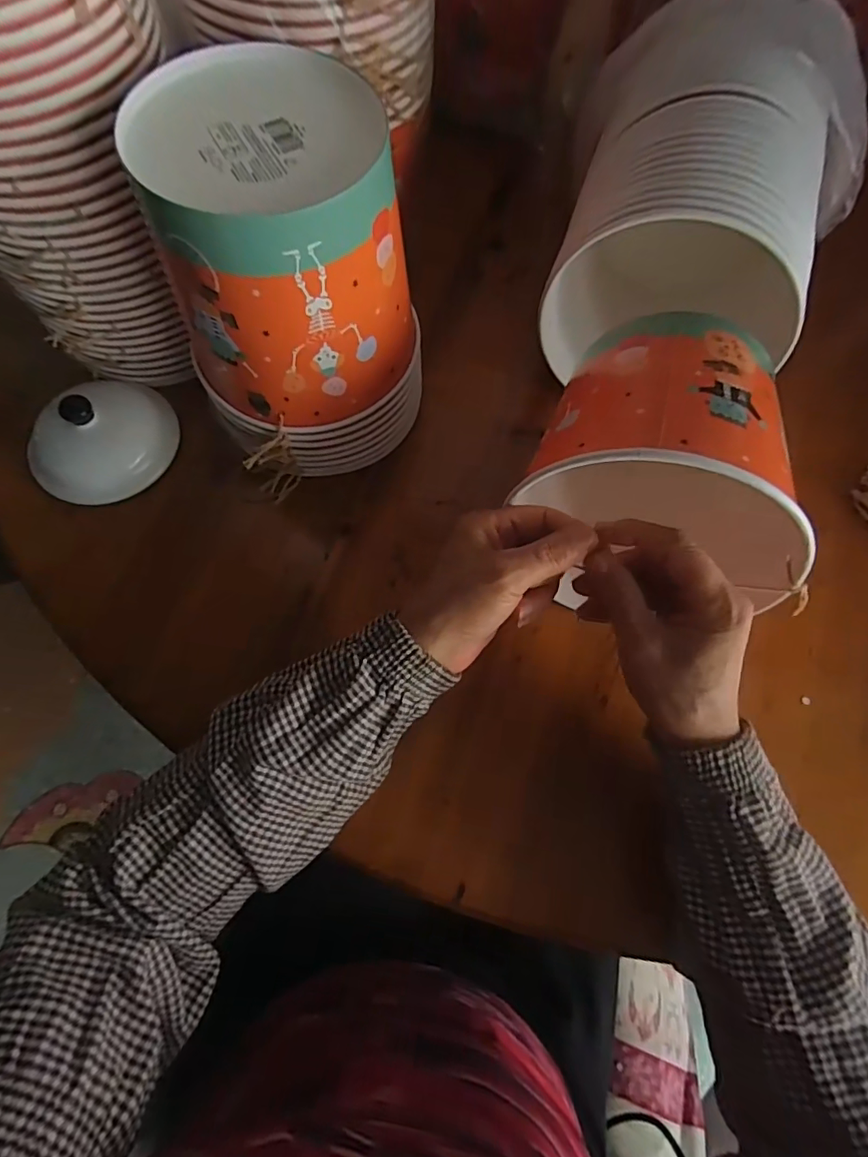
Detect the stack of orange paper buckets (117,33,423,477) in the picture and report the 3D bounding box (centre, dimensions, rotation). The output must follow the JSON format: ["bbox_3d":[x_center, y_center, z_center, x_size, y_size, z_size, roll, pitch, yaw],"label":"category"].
[{"bbox_3d":[-0.082,-0.170,0.335,0.140,0.197,0.127,-10,70,-5],"label":"stack of orange paper buckets"}]

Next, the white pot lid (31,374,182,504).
[{"bbox_3d":[-0.249,-0.107,0.383,0.092,0.046,0.103,35,73,11],"label":"white pot lid"}]

